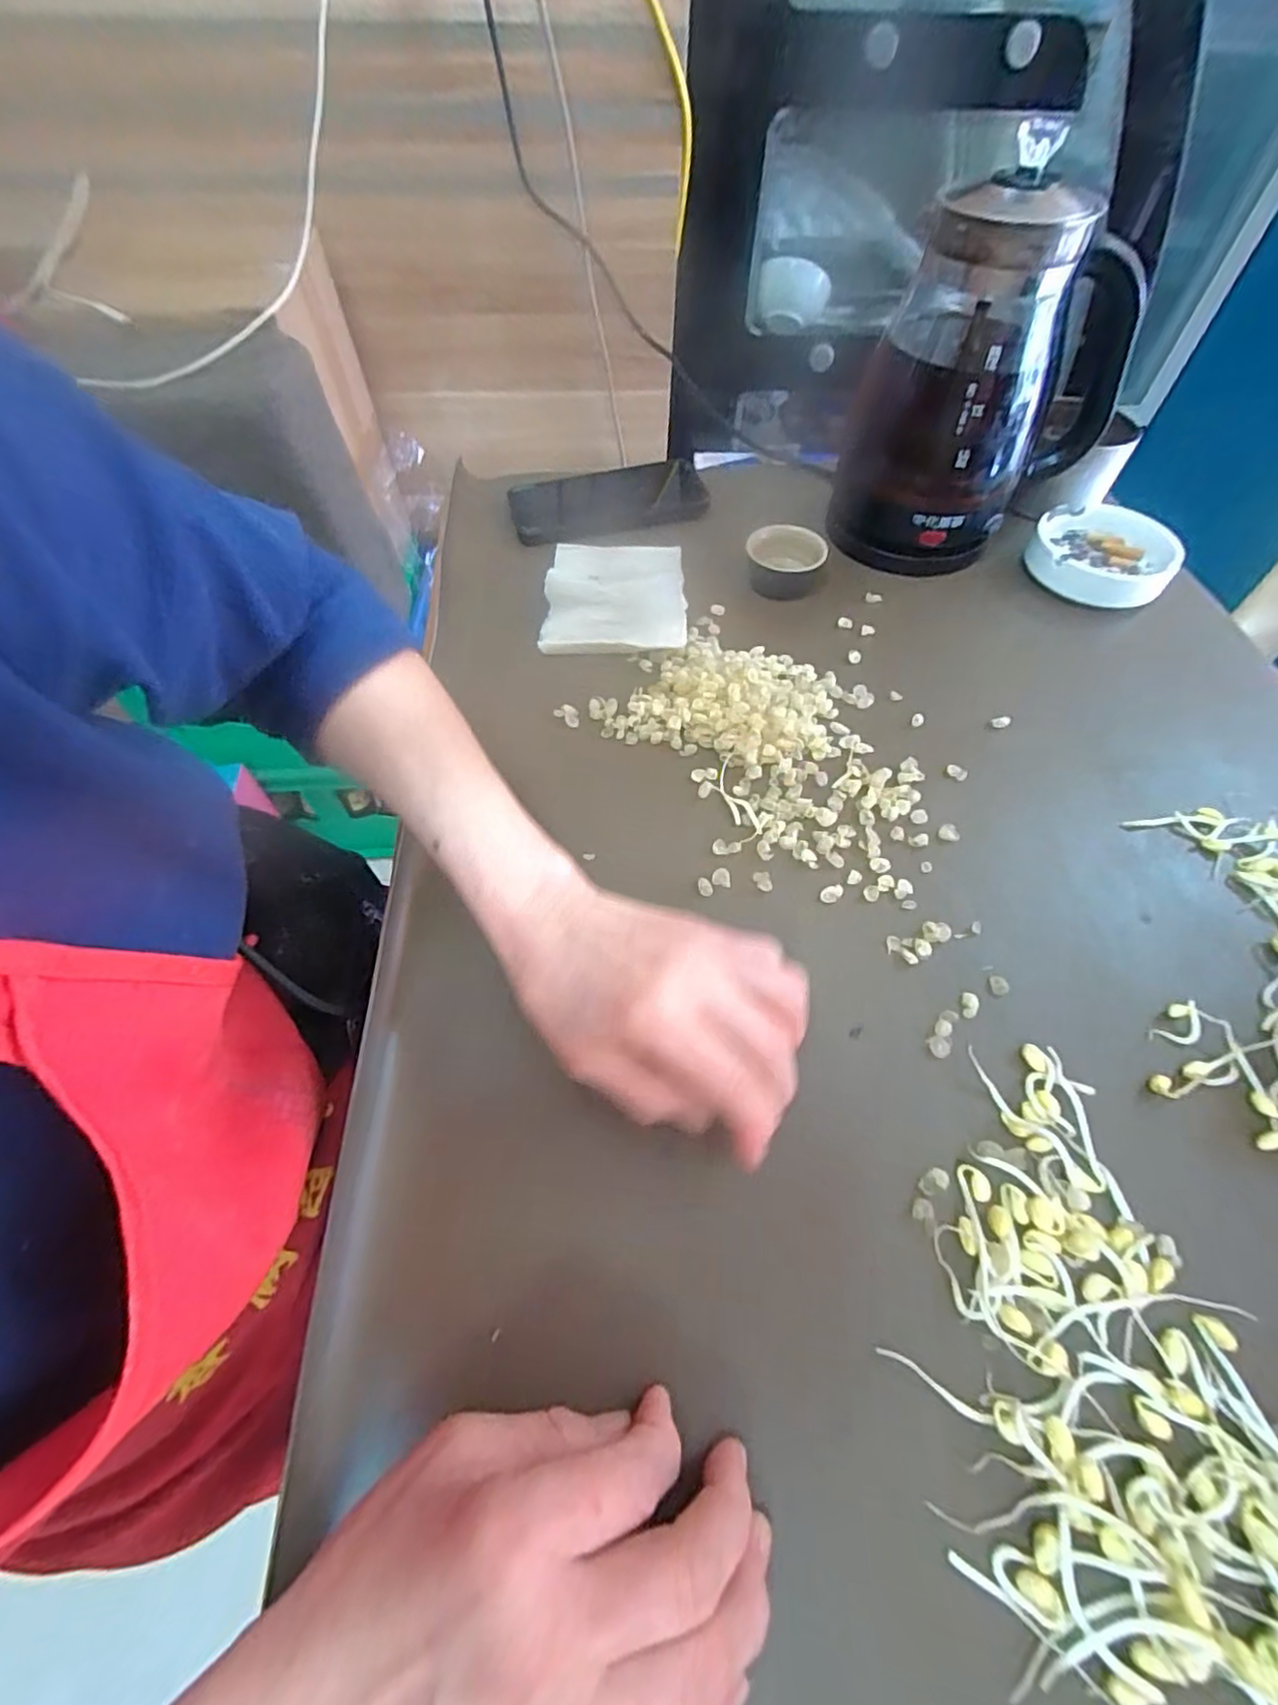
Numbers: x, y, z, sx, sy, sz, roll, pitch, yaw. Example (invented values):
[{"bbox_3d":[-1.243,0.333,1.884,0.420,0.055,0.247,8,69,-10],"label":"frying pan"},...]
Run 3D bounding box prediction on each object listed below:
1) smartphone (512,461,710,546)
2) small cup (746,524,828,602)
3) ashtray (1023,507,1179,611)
[{"bbox_3d":[-0.026,-0.303,0.550,0.164,0.010,0.084,-13,58,-10],"label":"smartphone"},{"bbox_3d":[0.112,-0.222,0.492,0.054,0.027,0.053,1,56,-1],"label":"small cup"},{"bbox_3d":[0.359,-0.232,0.504,0.098,0.029,0.099,30,61,17],"label":"ashtray"}]

